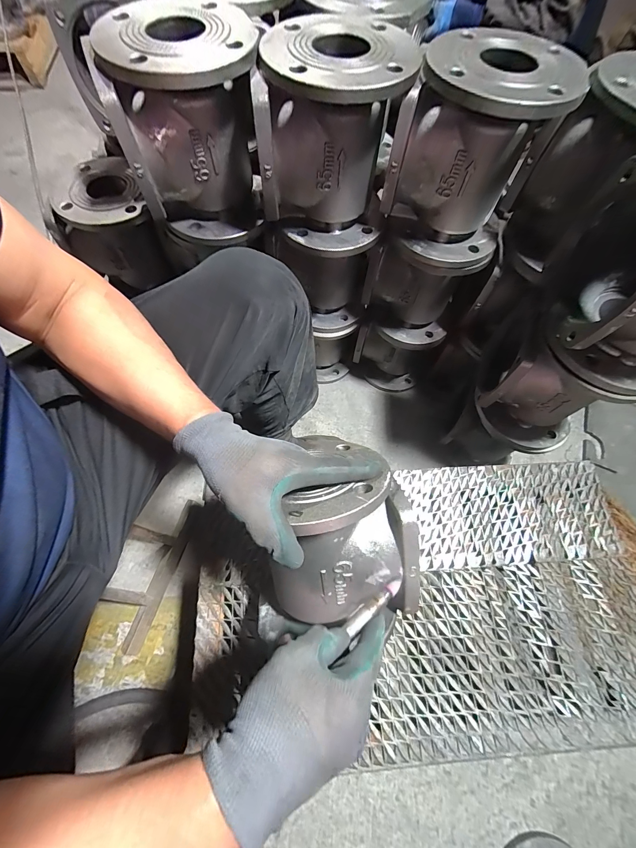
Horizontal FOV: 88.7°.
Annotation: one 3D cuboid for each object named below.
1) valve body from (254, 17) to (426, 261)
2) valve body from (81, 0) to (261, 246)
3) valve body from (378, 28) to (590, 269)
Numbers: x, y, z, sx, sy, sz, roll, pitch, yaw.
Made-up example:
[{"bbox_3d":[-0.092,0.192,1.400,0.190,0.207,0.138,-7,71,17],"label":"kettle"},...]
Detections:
[{"bbox_3d":[0.021,-0.413,0.474,0.185,0.199,0.226,3,66,-1],"label":"valve body"},{"bbox_3d":[-0.164,-0.391,0.449,0.176,0.199,0.153,-5,66,-5],"label":"valve body"},{"bbox_3d":[0.218,-0.388,0.474,0.189,0.204,0.201,24,67,8],"label":"valve body"}]

